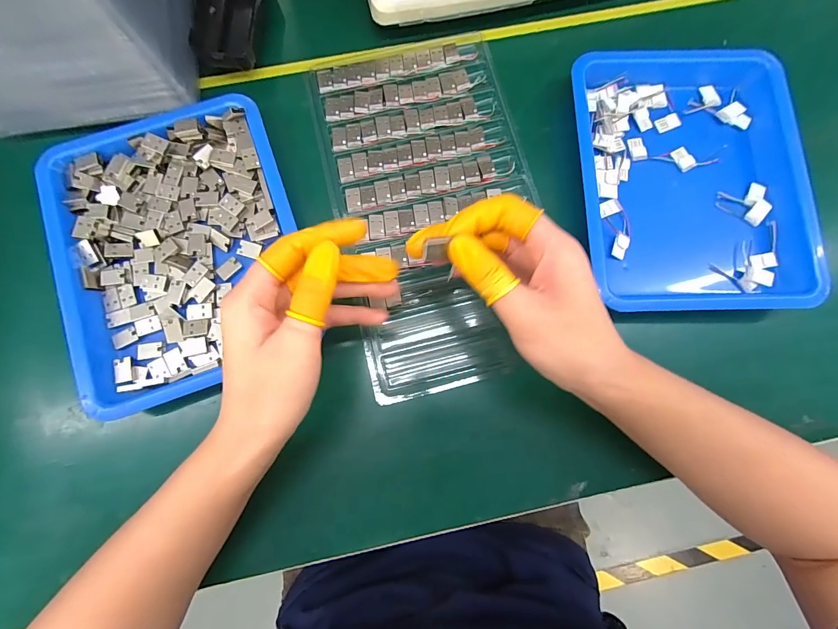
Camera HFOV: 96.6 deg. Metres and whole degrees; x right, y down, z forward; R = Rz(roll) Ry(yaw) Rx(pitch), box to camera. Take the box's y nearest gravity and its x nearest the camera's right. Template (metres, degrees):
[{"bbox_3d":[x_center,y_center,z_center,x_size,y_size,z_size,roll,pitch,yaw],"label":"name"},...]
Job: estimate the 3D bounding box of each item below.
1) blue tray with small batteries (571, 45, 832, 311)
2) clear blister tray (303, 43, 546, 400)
[{"bbox_3d":[0.211,-0.114,0.299,0.168,0.028,0.225,-1,81,-2],"label":"blue tray with small batteries"},{"bbox_3d":[0.014,-0.092,0.302,0.158,0.010,0.291,-13,81,-3],"label":"clear blister tray"}]

